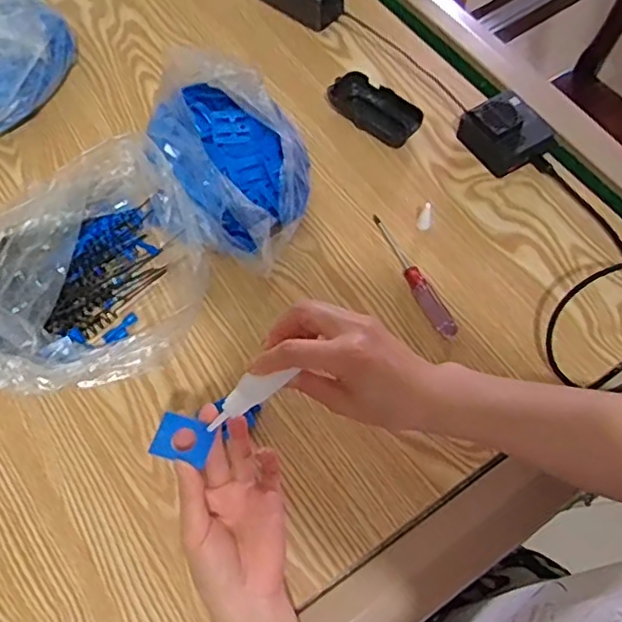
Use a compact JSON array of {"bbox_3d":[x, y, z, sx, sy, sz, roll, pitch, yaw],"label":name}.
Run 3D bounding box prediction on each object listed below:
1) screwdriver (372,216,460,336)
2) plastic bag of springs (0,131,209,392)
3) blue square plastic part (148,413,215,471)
[{"bbox_3d":[0.100,-0.038,0.630,0.021,0.013,0.150,-25,66,-11],"label":"screwdriver"},{"bbox_3d":[-0.232,-0.036,0.602,0.257,0.072,0.226,-29,67,-13],"label":"plastic bag of springs"},{"bbox_3d":[-0.090,0.090,0.447,0.040,0.004,0.031,16,65,8],"label":"blue square plastic part"}]

